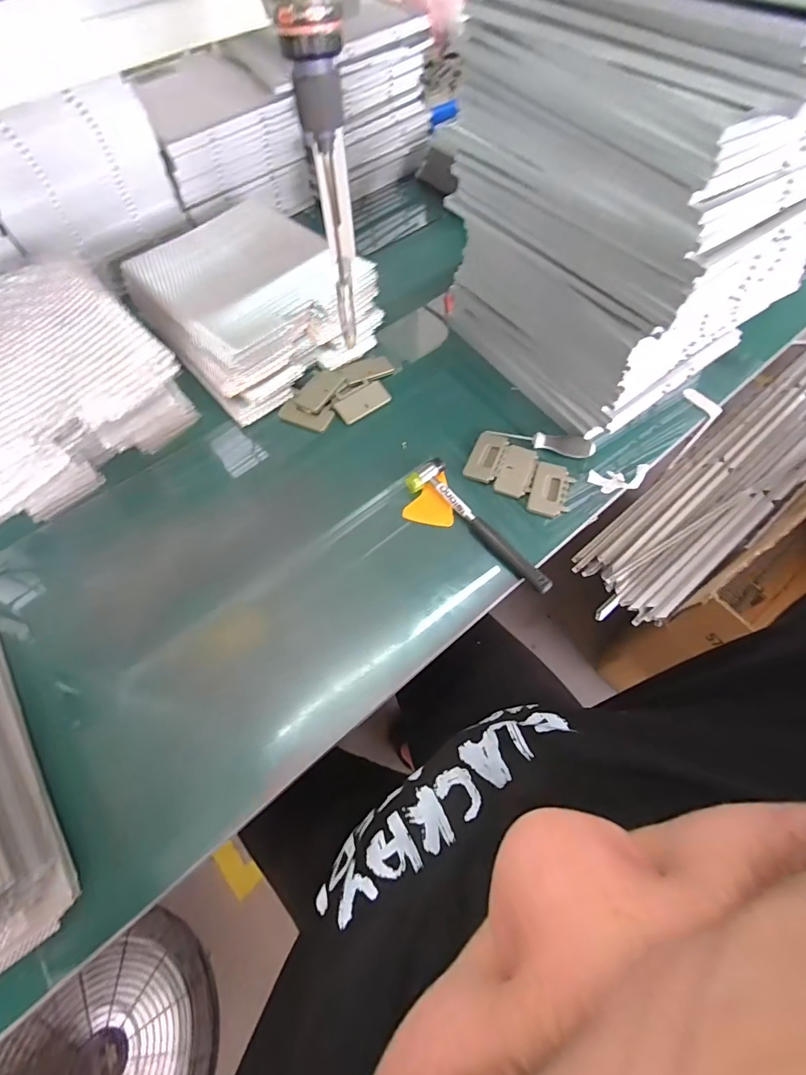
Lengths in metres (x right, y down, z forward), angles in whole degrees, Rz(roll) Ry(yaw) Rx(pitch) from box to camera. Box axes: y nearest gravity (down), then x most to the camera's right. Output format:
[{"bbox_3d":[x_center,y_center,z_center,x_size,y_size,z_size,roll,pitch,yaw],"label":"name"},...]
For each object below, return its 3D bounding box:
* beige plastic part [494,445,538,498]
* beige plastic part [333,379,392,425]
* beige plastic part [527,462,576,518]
[{"bbox_3d":[0.168,-0.098,0.663,0.048,0.007,0.085,16,64,10],"label":"beige plastic part"},{"bbox_3d":[-0.070,-0.226,0.730,0.089,0.015,0.061,-32,66,-14],"label":"beige plastic part"},{"bbox_3d":[0.216,-0.070,0.650,0.055,0.009,0.089,16,64,10],"label":"beige plastic part"}]

